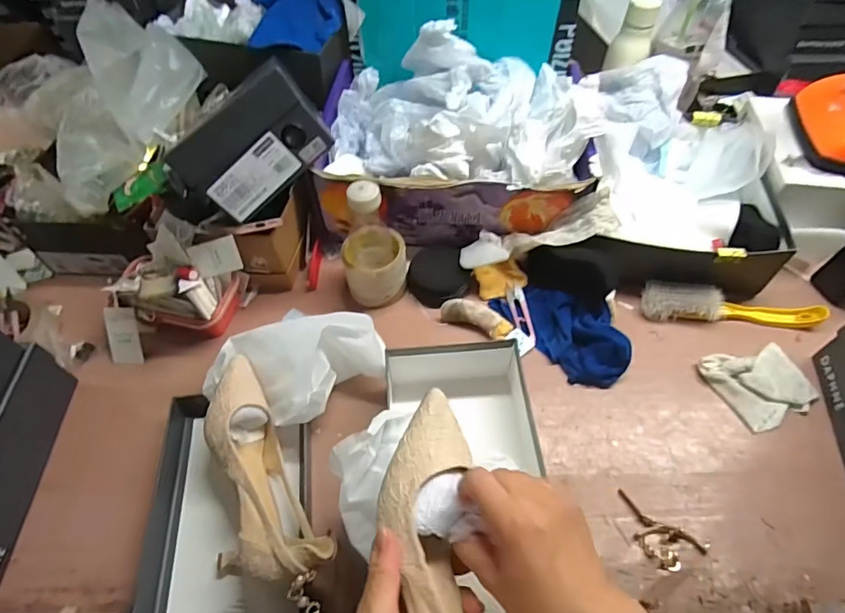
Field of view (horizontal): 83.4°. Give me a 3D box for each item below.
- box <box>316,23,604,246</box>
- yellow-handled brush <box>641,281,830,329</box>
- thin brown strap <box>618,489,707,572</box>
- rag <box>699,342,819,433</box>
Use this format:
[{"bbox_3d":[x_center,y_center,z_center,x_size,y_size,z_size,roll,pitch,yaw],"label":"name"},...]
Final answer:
[{"bbox_3d":[0.048,-0.255,0.728,0.388,0.204,0.311,3,55,4],"label":"box"},{"bbox_3d":[0.429,0.000,0.661,0.233,0.042,0.053,4,55,5],"label":"yellow-handled brush"},{"bbox_3d":[0.248,0.242,0.501,0.089,0.017,0.053,26,60,18],"label":"thin brown strap"},{"bbox_3d":[0.431,0.095,0.602,0.107,0.030,0.102,-19,56,-11],"label":"rag"}]

